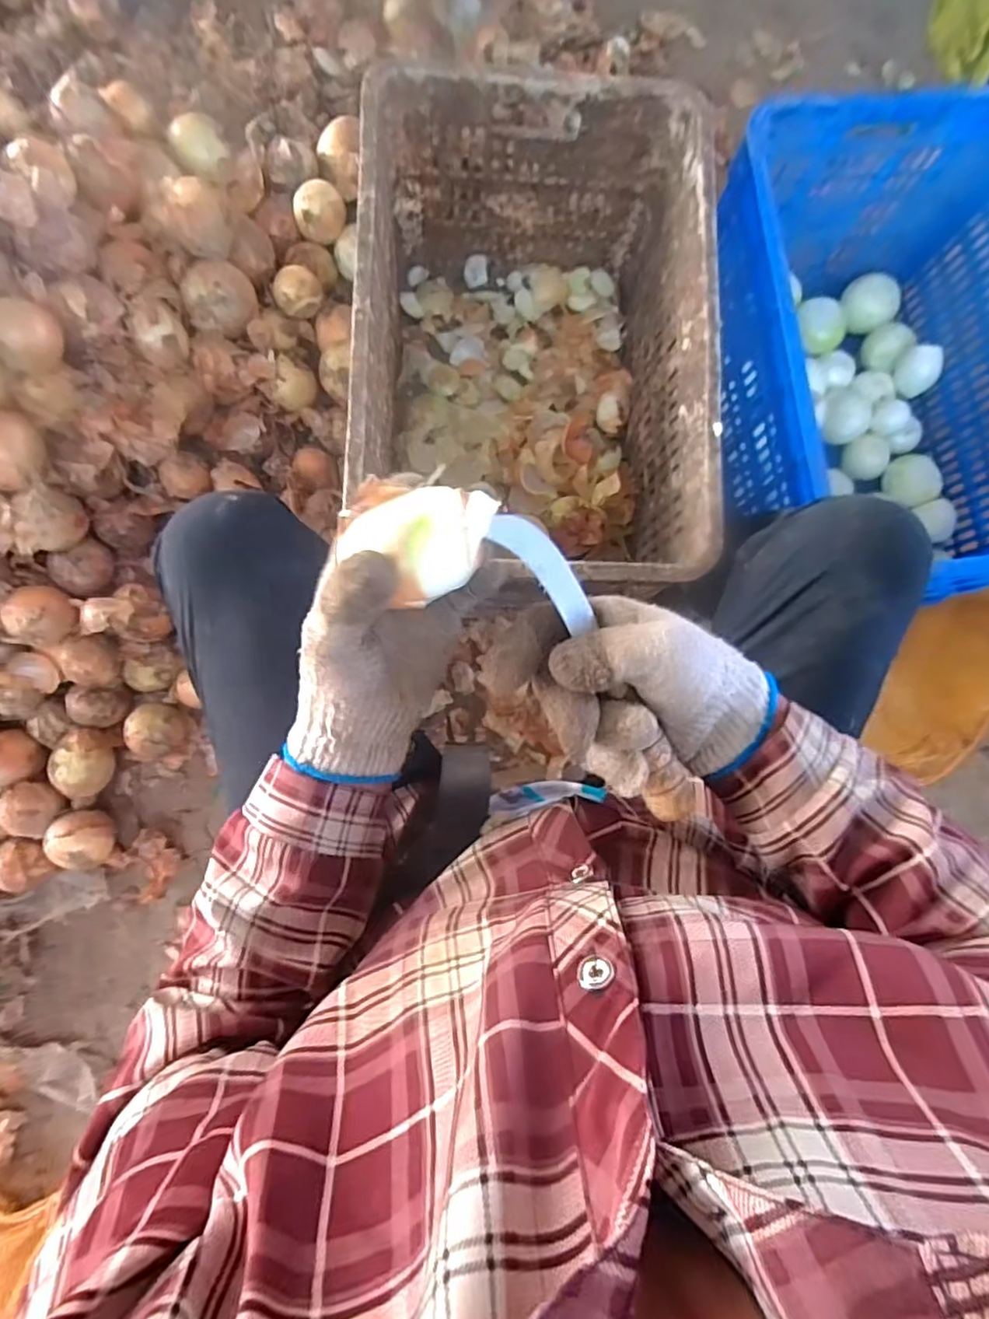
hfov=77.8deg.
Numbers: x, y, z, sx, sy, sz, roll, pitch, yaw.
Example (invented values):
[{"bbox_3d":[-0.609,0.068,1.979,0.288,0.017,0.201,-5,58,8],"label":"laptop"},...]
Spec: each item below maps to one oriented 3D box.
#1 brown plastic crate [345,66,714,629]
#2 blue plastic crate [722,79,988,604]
[{"bbox_3d":[0.032,-0.332,0.731,0.353,0.282,0.517,2,86,-6],"label":"brown plastic crate"},{"bbox_3d":[0.473,-0.339,0.771,0.382,0.263,0.549,-8,87,-6],"label":"blue plastic crate"}]

